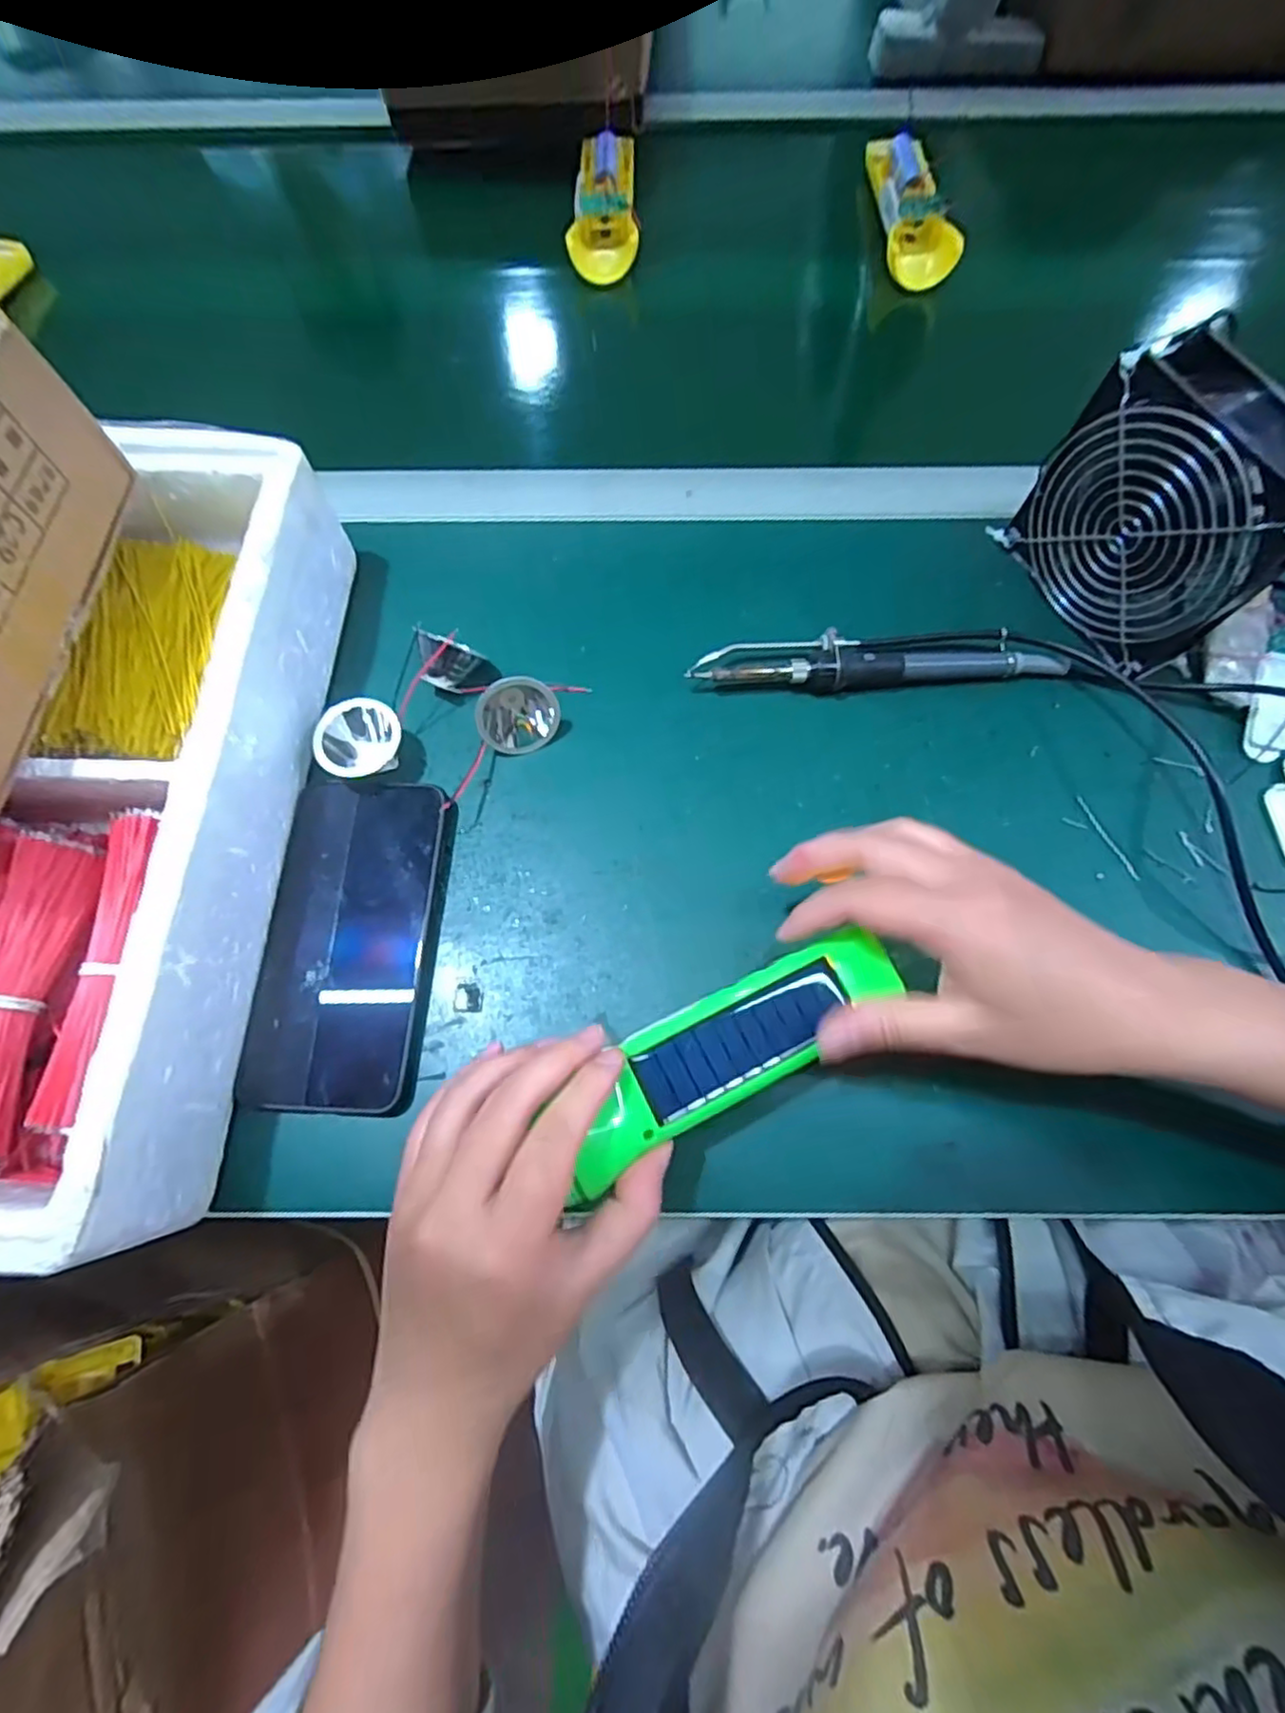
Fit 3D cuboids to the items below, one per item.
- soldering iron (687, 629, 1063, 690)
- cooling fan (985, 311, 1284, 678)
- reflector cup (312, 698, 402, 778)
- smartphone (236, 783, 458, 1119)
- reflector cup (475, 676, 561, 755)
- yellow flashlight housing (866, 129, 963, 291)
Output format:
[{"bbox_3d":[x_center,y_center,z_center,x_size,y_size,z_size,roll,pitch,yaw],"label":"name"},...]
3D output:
[{"bbox_3d":[0.136,-0.114,0.386,0.209,0.020,0.033,-3,73,-1],"label":"soldering iron"},{"bbox_3d":[0.272,-0.177,0.349,0.046,0.122,0.121,-27,75,-8],"label":"cooling fan"},{"bbox_3d":[-0.153,-0.064,0.359,0.043,0.022,0.039,-18,105,-13],"label":"reflector cup"},{"bbox_3d":[-0.147,0.041,0.336,0.082,0.014,0.164,2,73,1],"label":"smartphone"},{"bbox_3d":[-0.068,-0.075,0.364,0.040,0.034,0.043,12,73,4],"label":"reflector cup"},{"bbox_3d":[0.206,-0.510,0.518,0.052,0.027,0.157,-5,73,-1],"label":"yellow flashlight housing"}]

